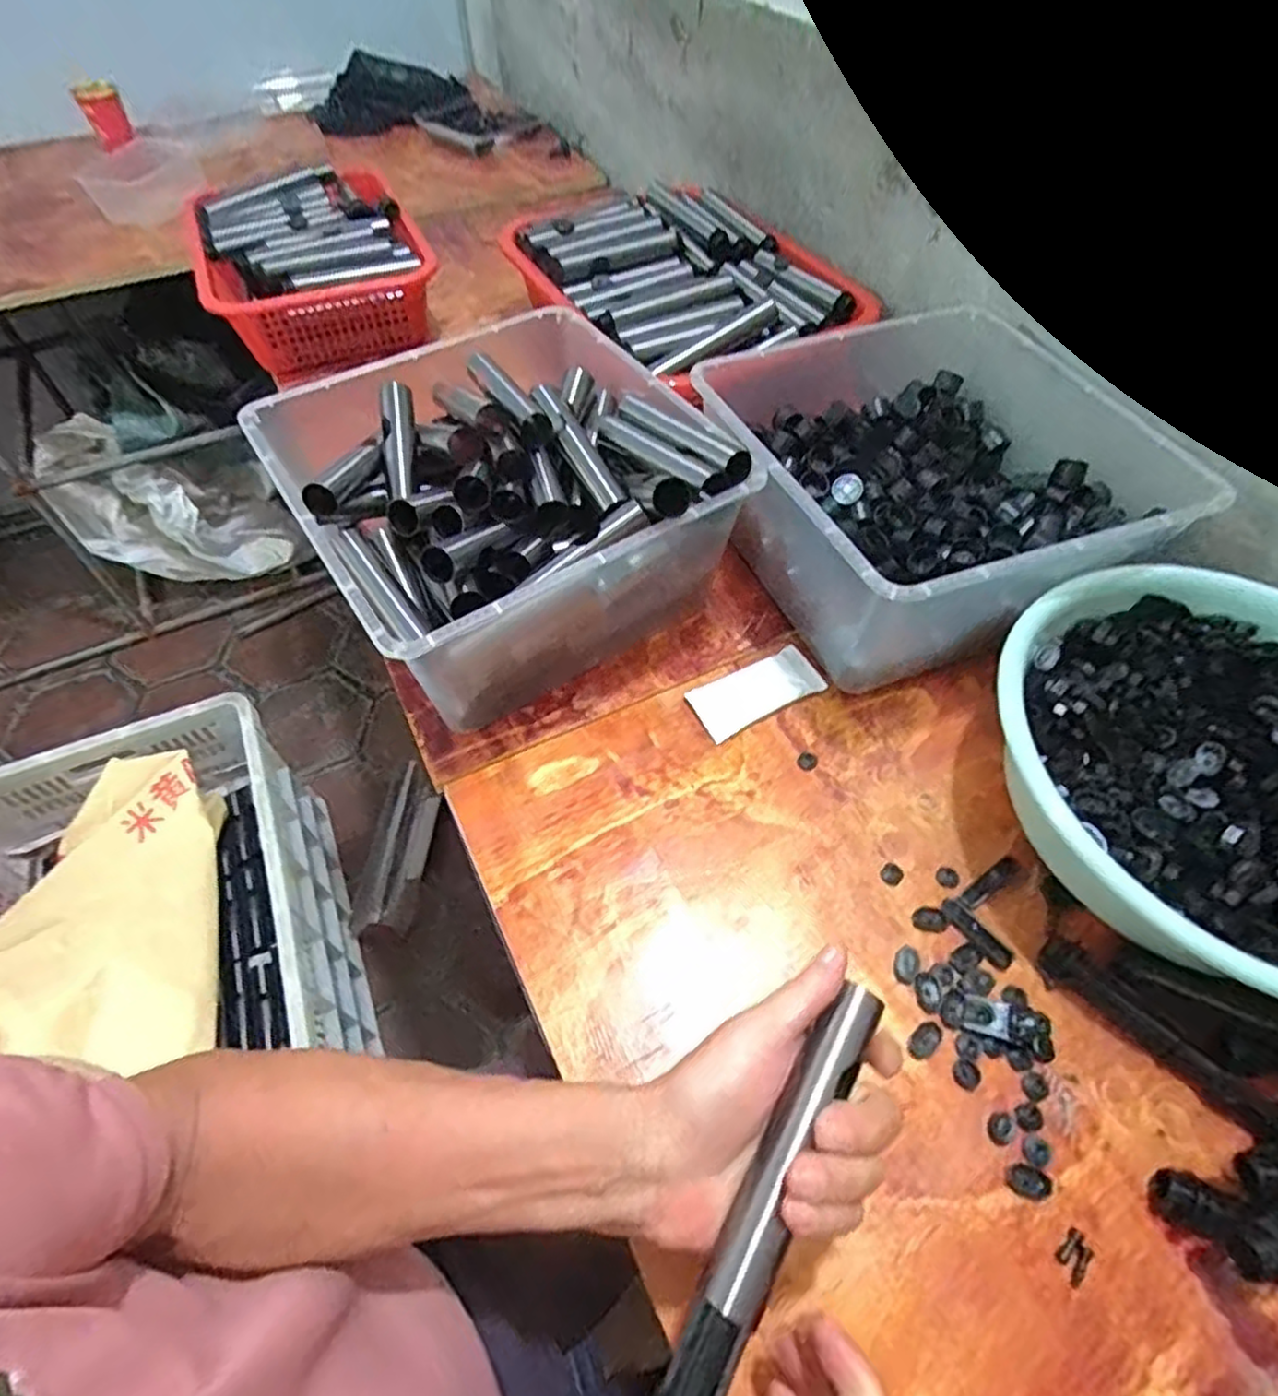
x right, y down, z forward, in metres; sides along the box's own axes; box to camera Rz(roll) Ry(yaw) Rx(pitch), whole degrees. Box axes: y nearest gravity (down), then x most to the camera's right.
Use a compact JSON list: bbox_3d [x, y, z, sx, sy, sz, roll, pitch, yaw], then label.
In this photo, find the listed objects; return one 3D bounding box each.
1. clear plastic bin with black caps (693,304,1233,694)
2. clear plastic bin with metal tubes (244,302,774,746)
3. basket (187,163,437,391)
[{"bbox_3d":[0.237,-0.172,0.598,0.313,0.146,0.307,-22,58,-14],"label":"clear plastic bin with black caps"},{"bbox_3d":[-0.105,-0.153,0.584,0.292,0.159,0.296,-29,60,-18],"label":"clear plastic bin with metal tubes"},{"bbox_3d":[-0.388,-0.514,0.863,0.249,0.112,0.253,-21,57,-13],"label":"basket"}]

